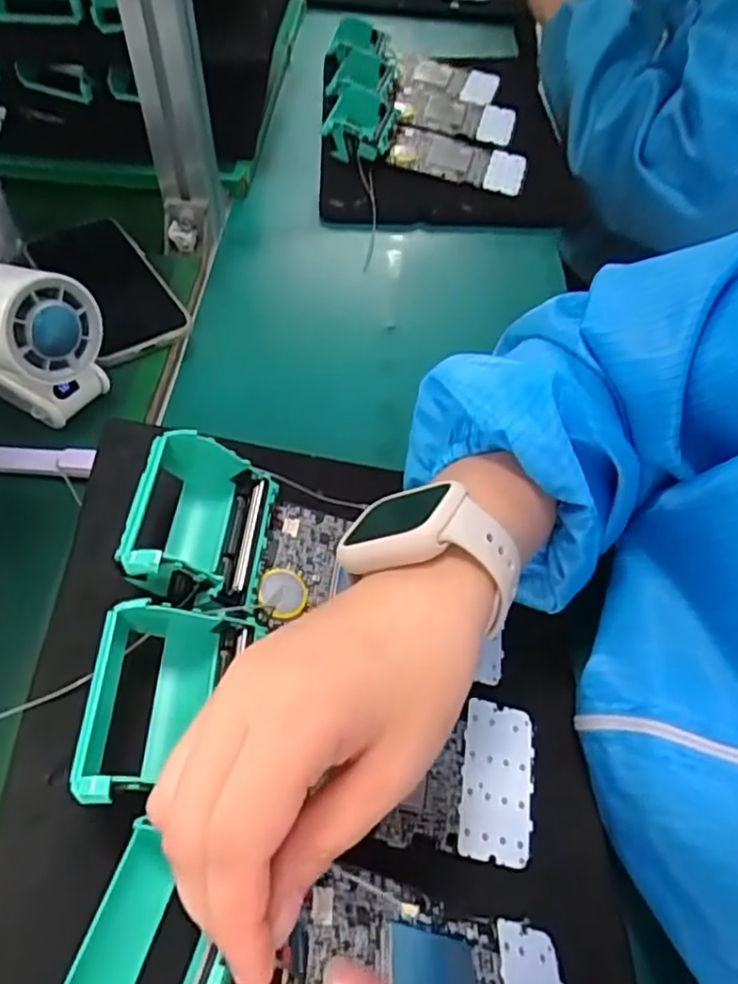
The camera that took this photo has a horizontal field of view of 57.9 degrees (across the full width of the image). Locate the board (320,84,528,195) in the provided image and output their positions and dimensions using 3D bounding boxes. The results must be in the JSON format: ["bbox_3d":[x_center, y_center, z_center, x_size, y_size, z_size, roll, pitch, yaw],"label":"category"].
[{"bbox_3d":[0.056,-0.331,0.626,0.185,0.045,0.085,9,49,3],"label":"board"}]

